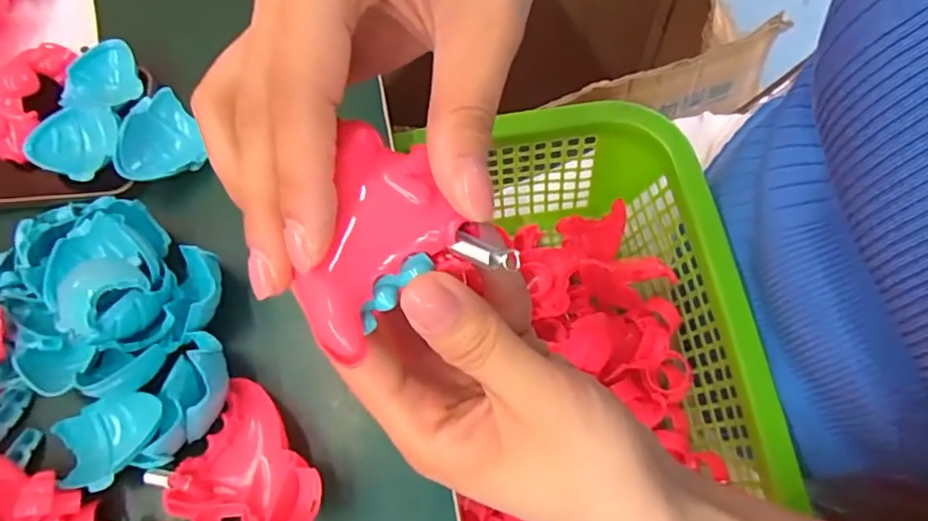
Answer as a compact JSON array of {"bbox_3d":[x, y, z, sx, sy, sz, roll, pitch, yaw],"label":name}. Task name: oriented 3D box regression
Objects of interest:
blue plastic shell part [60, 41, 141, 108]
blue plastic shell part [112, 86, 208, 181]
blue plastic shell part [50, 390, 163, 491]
[{"bbox_3d":[-0.187,-0.093,0.313,0.035,0.015,0.038,-26,70,-7],"label":"blue plastic shell part"},{"bbox_3d":[-0.153,-0.060,0.302,0.037,0.021,0.039,-19,69,-5],"label":"blue plastic shell part"},{"bbox_3d":[-0.148,0.073,0.255,0.043,0.010,0.037,-31,71,-9],"label":"blue plastic shell part"}]

